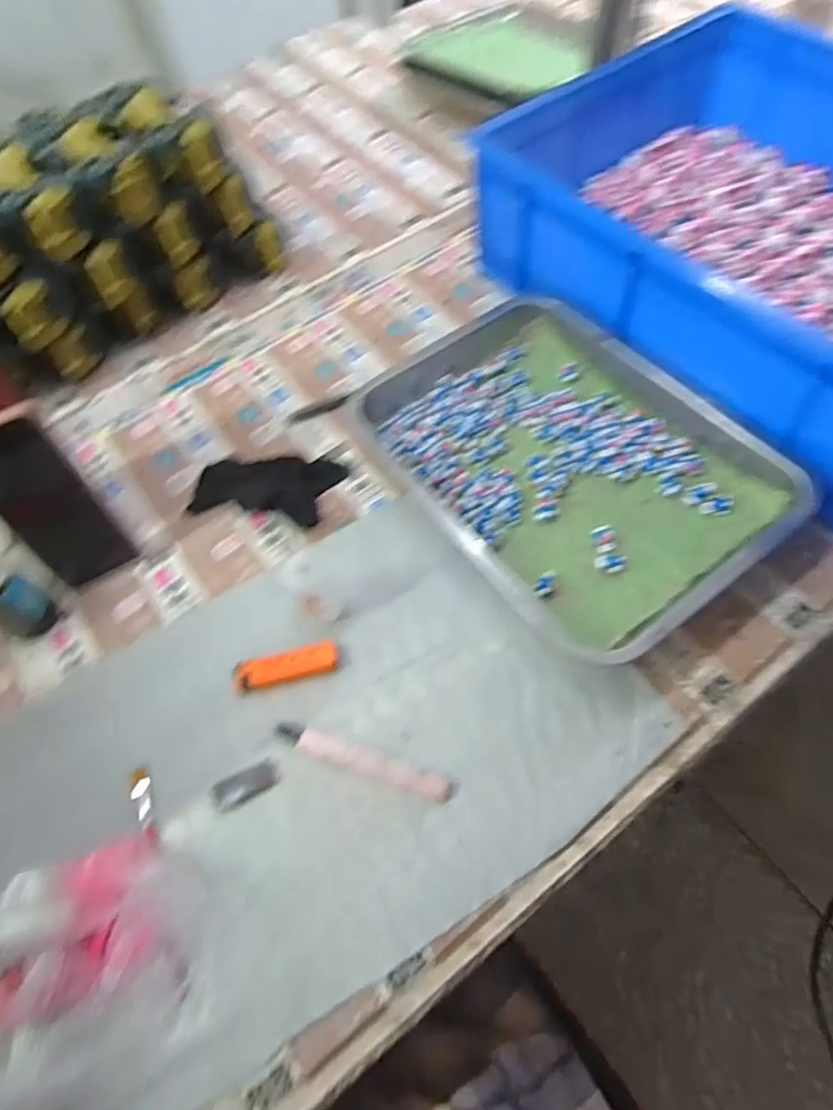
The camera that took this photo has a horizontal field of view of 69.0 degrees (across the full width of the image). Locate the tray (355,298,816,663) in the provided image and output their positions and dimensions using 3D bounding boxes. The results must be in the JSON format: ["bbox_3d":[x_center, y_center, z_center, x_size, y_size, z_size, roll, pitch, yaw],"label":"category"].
[{"bbox_3d":[0.126,-0.095,0.551,0.262,0.043,0.370,-33,63,-15],"label":"tray"}]

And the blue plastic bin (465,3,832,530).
[{"bbox_3d":[0.412,-0.273,0.569,0.407,0.157,0.625,-34,63,-15],"label":"blue plastic bin"}]

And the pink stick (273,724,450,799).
[{"bbox_3d":[-0.040,0.149,0.439,0.136,0.007,0.016,16,62,13],"label":"pink stick"}]

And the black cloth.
[{"bbox_3d":[-0.142,-0.073,0.575,0.132,0.033,0.080,11,61,10],"label":"black cloth"}]

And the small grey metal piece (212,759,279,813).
[{"bbox_3d":[-0.123,0.166,0.438,0.047,0.005,0.022,-23,61,-10],"label":"small grey metal piece"}]

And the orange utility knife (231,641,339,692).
[{"bbox_3d":[-0.103,0.088,0.478,0.079,0.013,0.023,-17,60,-6],"label":"orange utility knife"}]

